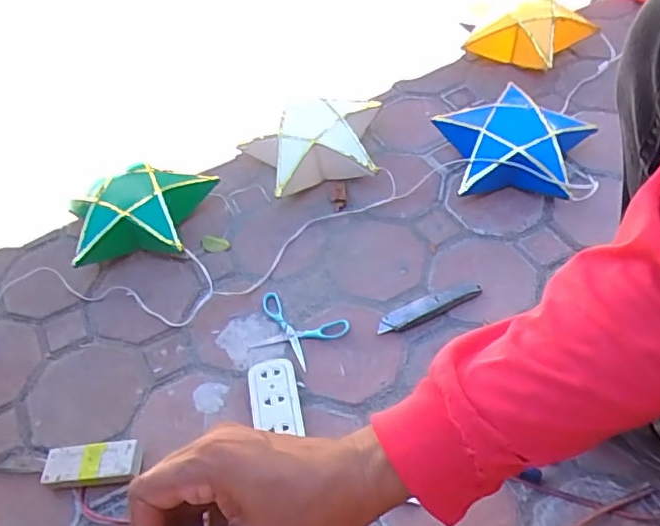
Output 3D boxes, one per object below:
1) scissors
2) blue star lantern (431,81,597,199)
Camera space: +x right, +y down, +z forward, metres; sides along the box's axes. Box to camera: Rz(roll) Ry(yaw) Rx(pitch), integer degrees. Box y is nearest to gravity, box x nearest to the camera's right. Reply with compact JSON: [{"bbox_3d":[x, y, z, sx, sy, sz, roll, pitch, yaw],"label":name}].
[{"bbox_3d":[-0.047,0.095,0.780,0.131,0.012,0.086,19,57,19],"label":"scissors"},{"bbox_3d":[0.292,-0.193,0.910,0.242,0.083,0.221,6,54,10],"label":"blue star lantern"}]

